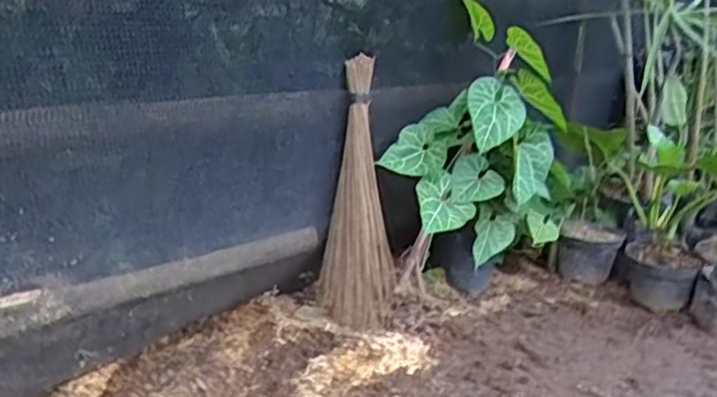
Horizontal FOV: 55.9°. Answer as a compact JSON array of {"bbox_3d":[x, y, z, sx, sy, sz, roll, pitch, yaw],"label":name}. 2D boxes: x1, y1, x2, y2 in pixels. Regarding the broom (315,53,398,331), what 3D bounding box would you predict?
[{"bbox_3d":[0.016,0.008,1.373,0.162,0.521,0.133,8,20,3],"label":"broom"}]

